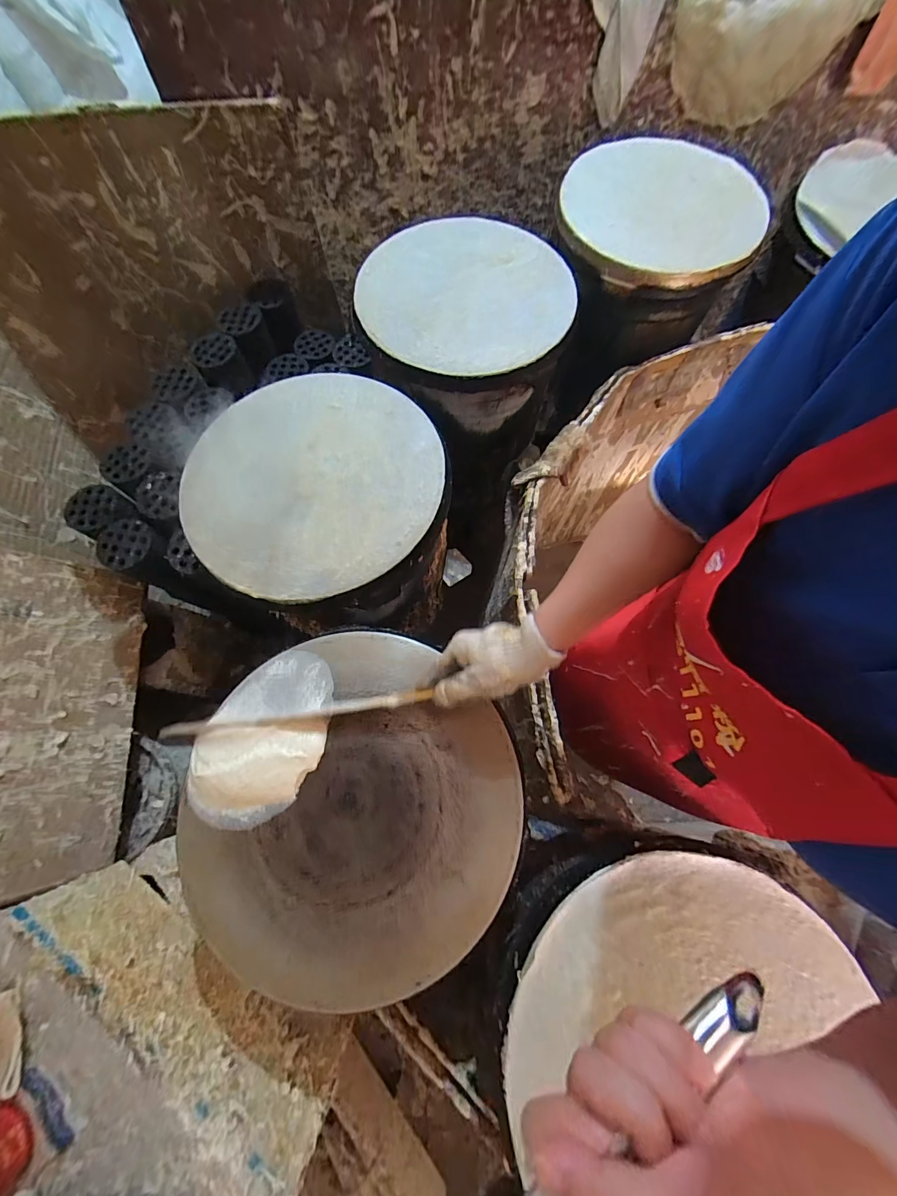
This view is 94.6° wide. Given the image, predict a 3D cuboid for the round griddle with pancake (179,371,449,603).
[{"bbox_3d":[-0.187,-0.182,0.597,0.352,0.027,0.369,1,71,0],"label":"round griddle with pancake"}]

